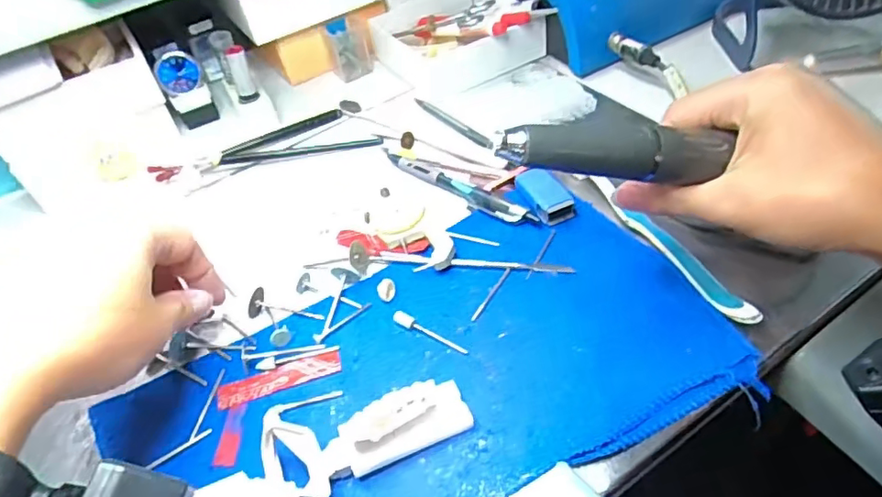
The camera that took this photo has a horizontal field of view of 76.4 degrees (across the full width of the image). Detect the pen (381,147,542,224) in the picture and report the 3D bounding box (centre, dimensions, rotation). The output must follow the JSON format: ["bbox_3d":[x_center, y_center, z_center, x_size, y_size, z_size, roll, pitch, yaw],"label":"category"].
[{"bbox_3d":[0.006,-0.049,0.405,0.142,0.006,0.015,30,58,32],"label":"pen"}]

